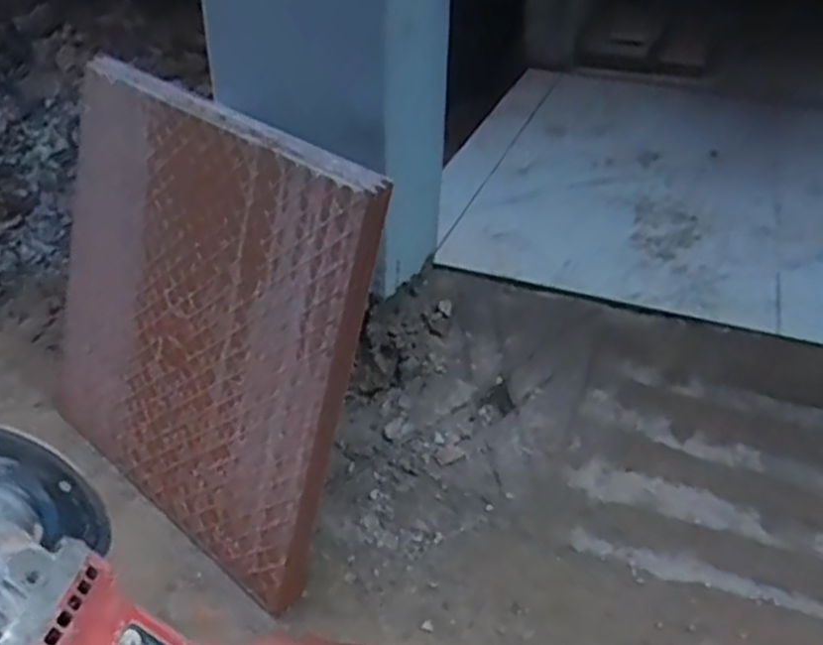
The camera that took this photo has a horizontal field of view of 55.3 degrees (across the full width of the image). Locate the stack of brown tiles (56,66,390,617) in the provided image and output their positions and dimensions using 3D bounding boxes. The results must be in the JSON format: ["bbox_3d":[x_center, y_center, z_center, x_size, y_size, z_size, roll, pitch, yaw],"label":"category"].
[{"bbox_3d":[-0.265,0.002,0.920,0.495,0.503,0.022,29,26,32],"label":"stack of brown tiles"}]

